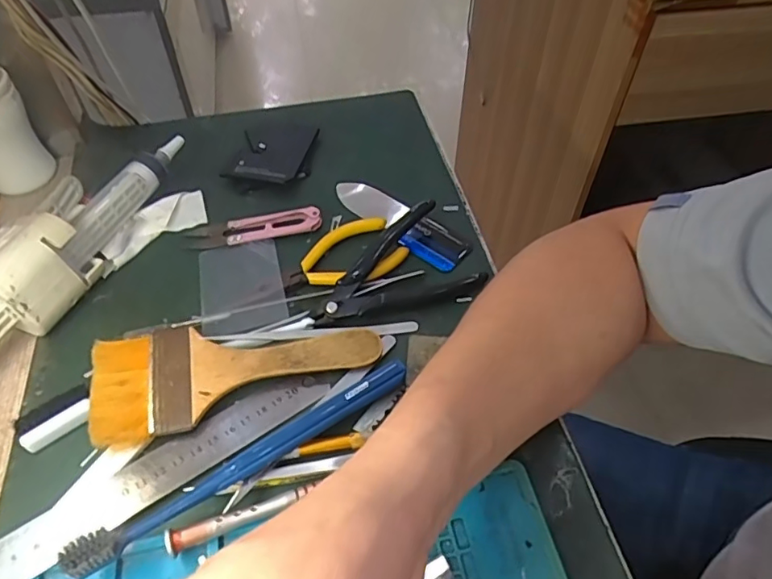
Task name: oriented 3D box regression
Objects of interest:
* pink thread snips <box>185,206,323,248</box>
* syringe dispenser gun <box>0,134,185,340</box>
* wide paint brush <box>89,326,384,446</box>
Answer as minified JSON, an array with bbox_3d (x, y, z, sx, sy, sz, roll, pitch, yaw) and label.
[{"bbox_3d":[-0.097,-0.048,0.401,0.097,0.008,0.024,-9,52,-7],"label":"pink thread snips"},{"bbox_3d":[-0.223,-0.019,0.352,0.064,0.053,0.271,24,55,18],"label":"syringe dispenser gun"},{"bbox_3d":[-0.086,0.043,0.320,0.161,0.019,0.062,-14,52,-10],"label":"wide paint brush"}]

